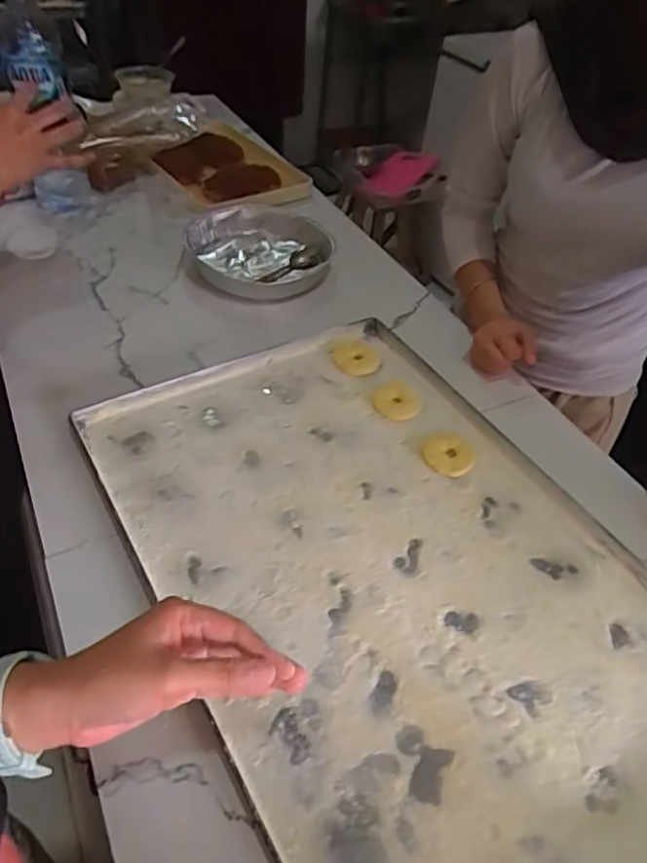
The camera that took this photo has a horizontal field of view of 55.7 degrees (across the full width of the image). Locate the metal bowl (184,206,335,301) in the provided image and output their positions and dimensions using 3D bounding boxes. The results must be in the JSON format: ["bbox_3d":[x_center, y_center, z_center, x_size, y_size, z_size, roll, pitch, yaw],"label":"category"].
[{"bbox_3d":[-0.091,-0.271,0.931,0.210,0.045,0.211,3,45,-3],"label":"metal bowl"}]

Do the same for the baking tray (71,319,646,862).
[{"bbox_3d":[0.058,0.113,0.585,0.409,0.020,0.602,-21,51,-25],"label":"baking tray"}]

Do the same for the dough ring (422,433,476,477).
[{"bbox_3d":[0.141,0.024,0.686,0.055,0.006,0.058,3,45,-3],"label":"dough ring"}]

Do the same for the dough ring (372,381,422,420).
[{"bbox_3d":[0.091,-0.038,0.738,0.055,0.010,0.059,3,45,-3],"label":"dough ring"}]

